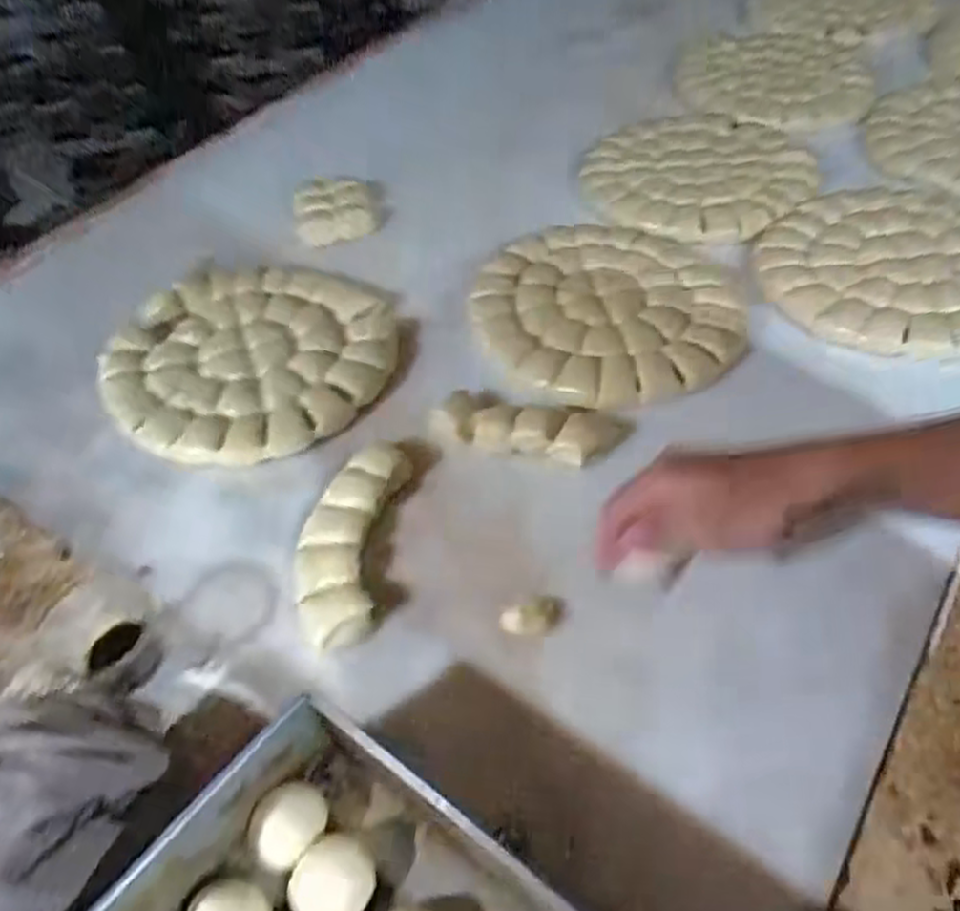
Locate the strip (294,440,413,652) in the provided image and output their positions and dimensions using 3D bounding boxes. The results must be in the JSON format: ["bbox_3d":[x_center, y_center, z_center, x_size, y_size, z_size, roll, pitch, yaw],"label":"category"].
[{"bbox_3d":[-0.110,0.066,0.635,0.071,0.027,0.193,3,49,9],"label":"strip"}]

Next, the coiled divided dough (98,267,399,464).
[{"bbox_3d":[-0.255,-0.120,0.806,0.316,0.034,0.284,24,56,24],"label":"coiled divided dough"}]

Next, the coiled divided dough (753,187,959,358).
[{"bbox_3d":[0.453,-0.207,0.812,0.278,0.027,0.279,14,52,18],"label":"coiled divided dough"}]

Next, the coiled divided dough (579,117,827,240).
[{"bbox_3d":[0.287,-0.375,0.977,0.260,0.029,0.293,33,60,30],"label":"coiled divided dough"}]

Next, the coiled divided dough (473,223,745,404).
[{"bbox_3d":[0.135,-0.159,0.802,0.267,0.040,0.267,-3,49,4],"label":"coiled divided dough"}]

